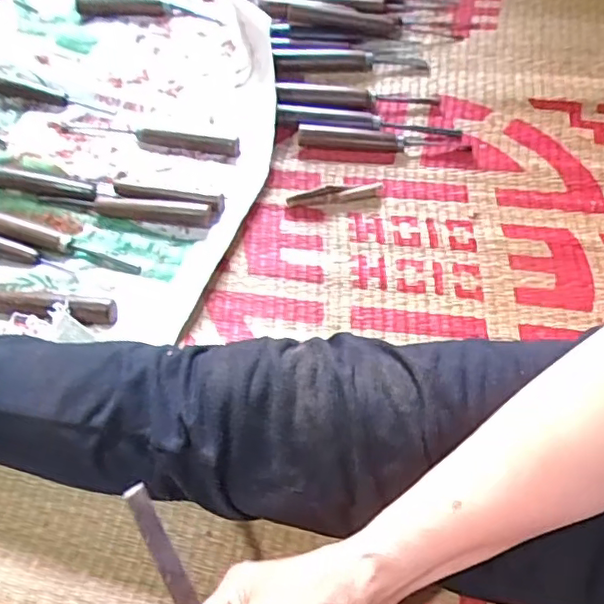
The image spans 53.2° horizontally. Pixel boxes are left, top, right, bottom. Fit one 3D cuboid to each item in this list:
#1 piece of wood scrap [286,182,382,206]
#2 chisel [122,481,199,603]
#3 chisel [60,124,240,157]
[{"bbox_3d":[0.031,-0.103,0.573,0.091,0.013,0.013,-12,63,-4],"label":"piece of wood scrap"},{"bbox_3d":[-0.063,0.183,0.351,0.015,0.006,0.163,-26,81,-26],"label":"chisel"},{"bbox_3d":[-0.114,-0.160,0.603,0.104,0.007,0.020,7,64,5],"label":"chisel"}]

